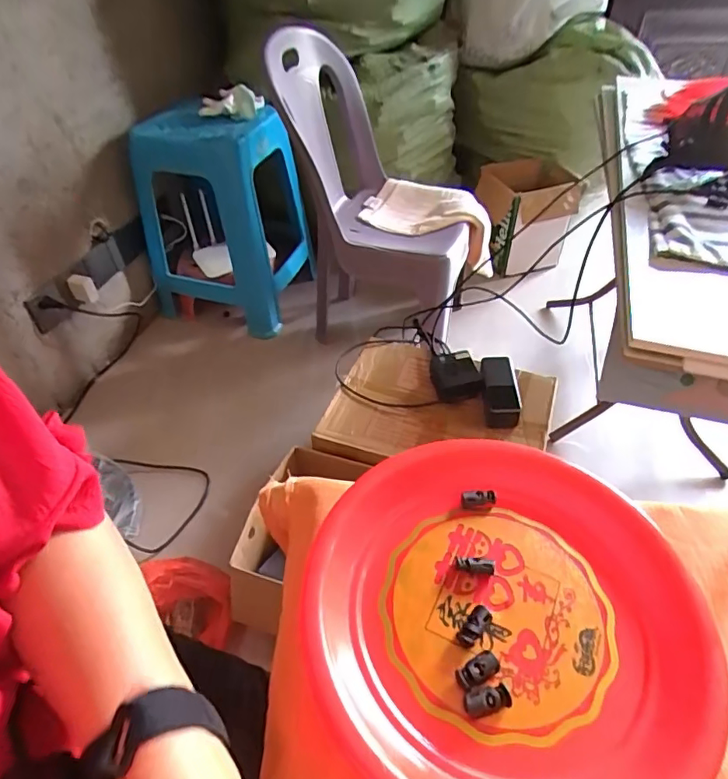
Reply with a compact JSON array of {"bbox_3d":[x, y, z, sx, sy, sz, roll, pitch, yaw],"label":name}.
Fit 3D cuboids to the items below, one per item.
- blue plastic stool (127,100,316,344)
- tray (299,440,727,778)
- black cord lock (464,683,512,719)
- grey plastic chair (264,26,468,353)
[{"bbox_3d":[-0.342,-0.426,1.300,0.347,0.474,0.276,10,47,11],"label":"blue plastic stool"},{"bbox_3d":[0.093,0.147,0.349,0.240,0.049,0.251,-1,47,1],"label":"tray"},{"bbox_3d":[0.075,0.187,0.311,0.028,0.011,0.014,-10,47,-8],"label":"black cord lock"},{"bbox_3d":[0.038,-0.399,1.150,0.382,0.629,0.418,10,47,11],"label":"grey plastic chair"}]

